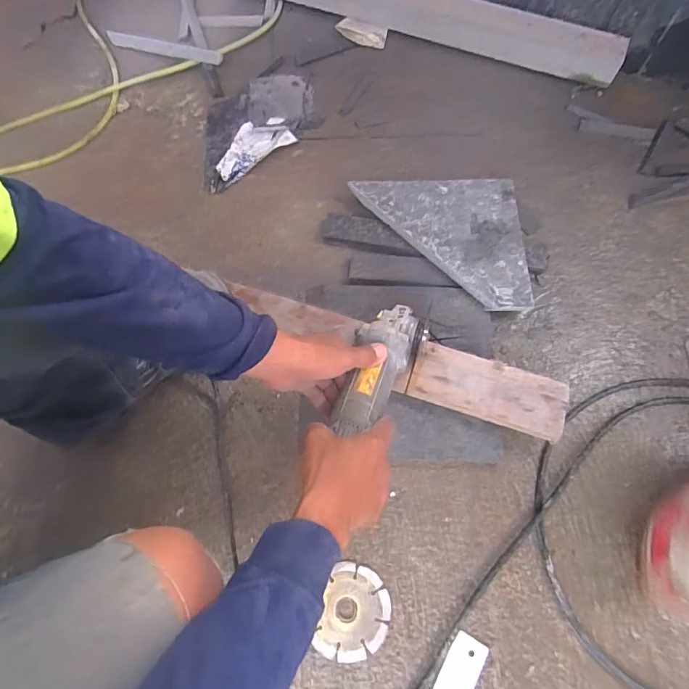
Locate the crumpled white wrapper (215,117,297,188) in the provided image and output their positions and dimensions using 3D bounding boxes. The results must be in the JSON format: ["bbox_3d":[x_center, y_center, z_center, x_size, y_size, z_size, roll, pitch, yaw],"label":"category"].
[{"bbox_3d":[-0.169,-0.355,0.798,0.147,0.019,0.080,-36,74,-12],"label":"crumpled white wrapper"}]

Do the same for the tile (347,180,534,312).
[{"bbox_3d":[0.155,-0.159,0.704,0.247,0.012,0.231,-3,70,-1],"label":"tile"}]

